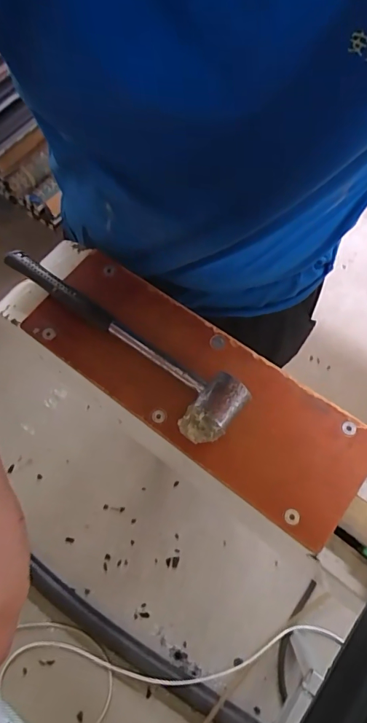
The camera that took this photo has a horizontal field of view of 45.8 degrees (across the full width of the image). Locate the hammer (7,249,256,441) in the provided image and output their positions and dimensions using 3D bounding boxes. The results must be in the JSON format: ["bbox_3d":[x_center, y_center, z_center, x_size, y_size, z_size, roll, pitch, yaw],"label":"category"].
[{"bbox_3d":[-0.065,-0.024,0.377,0.260,0.035,0.056,36,74,16],"label":"hammer"}]

